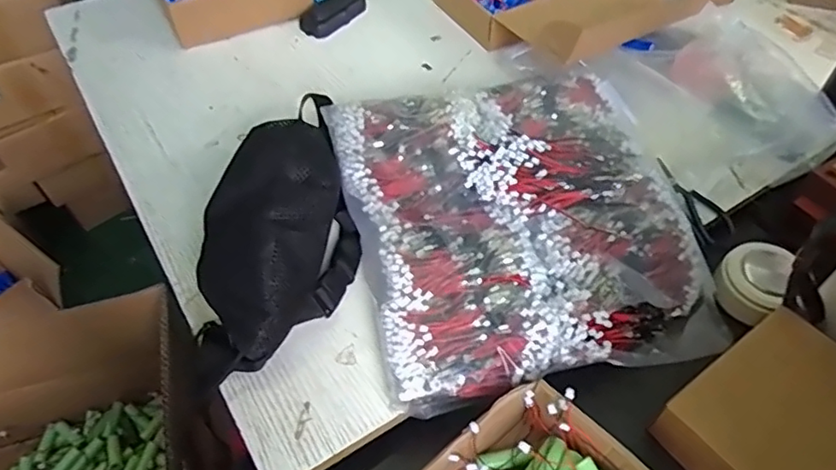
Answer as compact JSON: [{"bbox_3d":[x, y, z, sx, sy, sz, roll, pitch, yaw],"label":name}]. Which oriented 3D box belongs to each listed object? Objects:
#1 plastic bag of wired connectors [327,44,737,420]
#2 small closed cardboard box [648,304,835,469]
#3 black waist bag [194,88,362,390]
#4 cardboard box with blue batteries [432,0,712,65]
[{"bbox_3d":[0.094,-0.034,0.583,0.317,0.077,0.362,-11,52,-9],"label":"plastic bag of wired connectors"},{"bbox_3d":[0.294,0.147,0.462,0.164,0.048,0.128,-29,57,-21],"label":"small closed cardboard box"},{"bbox_3d":[-0.124,-0.011,0.525,0.125,0.090,0.260,-1,51,-1],"label":"black waist bag"},{"bbox_3d":[0.193,-0.339,0.789,0.250,0.106,0.318,-23,55,-18],"label":"cardboard box with blue batteries"}]

